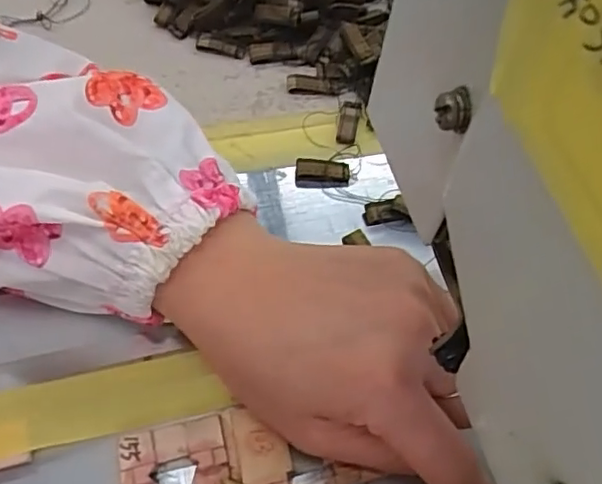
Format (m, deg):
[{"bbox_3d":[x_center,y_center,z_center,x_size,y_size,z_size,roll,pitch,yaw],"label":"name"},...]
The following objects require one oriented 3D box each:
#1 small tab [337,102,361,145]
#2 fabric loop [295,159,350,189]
[{"bbox_3d":[0.024,-0.062,0.300,0.009,0.004,0.027,12,59,3],"label":"small tab"},{"bbox_3d":[0.011,-0.033,0.283,0.026,0.006,0.012,3,59,-2],"label":"fabric loop"}]

